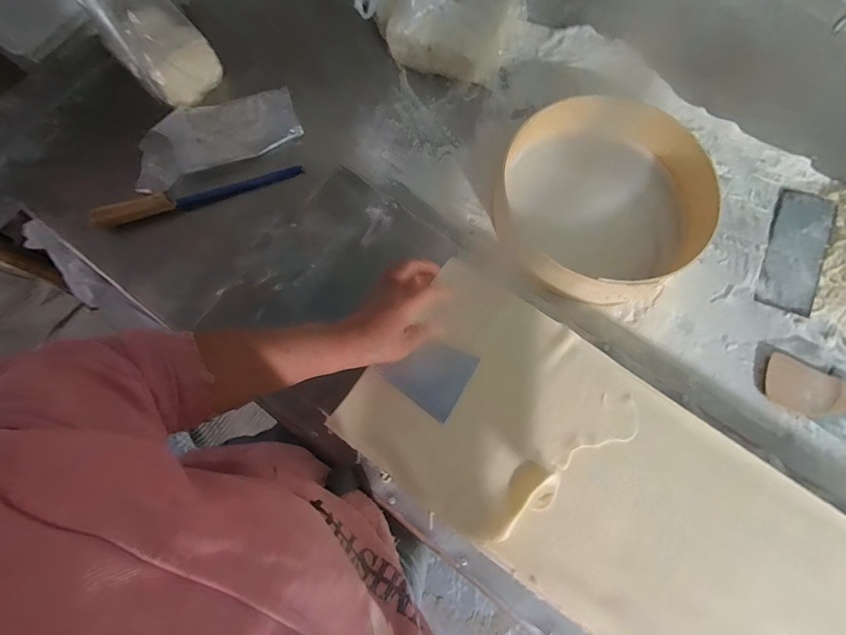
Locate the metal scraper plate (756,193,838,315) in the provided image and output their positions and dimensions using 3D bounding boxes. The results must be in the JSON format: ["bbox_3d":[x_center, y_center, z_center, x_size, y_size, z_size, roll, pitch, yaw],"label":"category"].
[{"bbox_3d":[0.561,-0.102,0.584,0.072,0.007,0.197,21,76,17],"label":"metal scraper plate"}]

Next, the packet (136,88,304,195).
[{"bbox_3d":[-0.335,-0.292,0.619,0.274,0.030,0.126,-28,77,-7],"label":"packet"}]

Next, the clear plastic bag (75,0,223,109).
[{"bbox_3d":[-0.429,-0.464,0.571,0.131,0.281,0.072,-41,47,-10],"label":"clear plastic bag"}]

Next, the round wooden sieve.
[{"bbox_3d":[0.254,-0.172,0.568,0.275,0.076,0.301,0,75,0],"label":"round wooden sieve"}]

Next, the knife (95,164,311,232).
[{"bbox_3d":[-0.346,-0.193,0.605,0.316,0.017,0.029,-16,76,-4],"label":"knife"}]

